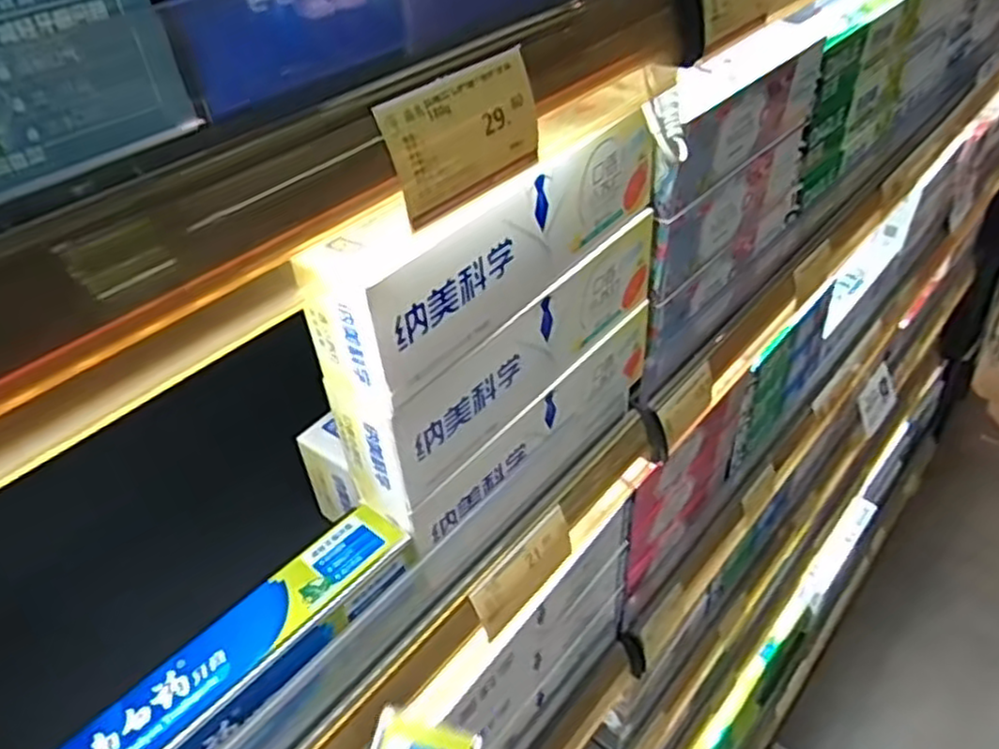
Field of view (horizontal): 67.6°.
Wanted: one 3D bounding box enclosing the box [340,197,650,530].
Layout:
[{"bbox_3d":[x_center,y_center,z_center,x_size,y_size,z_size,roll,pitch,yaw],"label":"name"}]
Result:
[{"bbox_3d":[0.012,-0.017,0.372,0.029,0.064,0.204,24,48,33],"label":"box"}]

